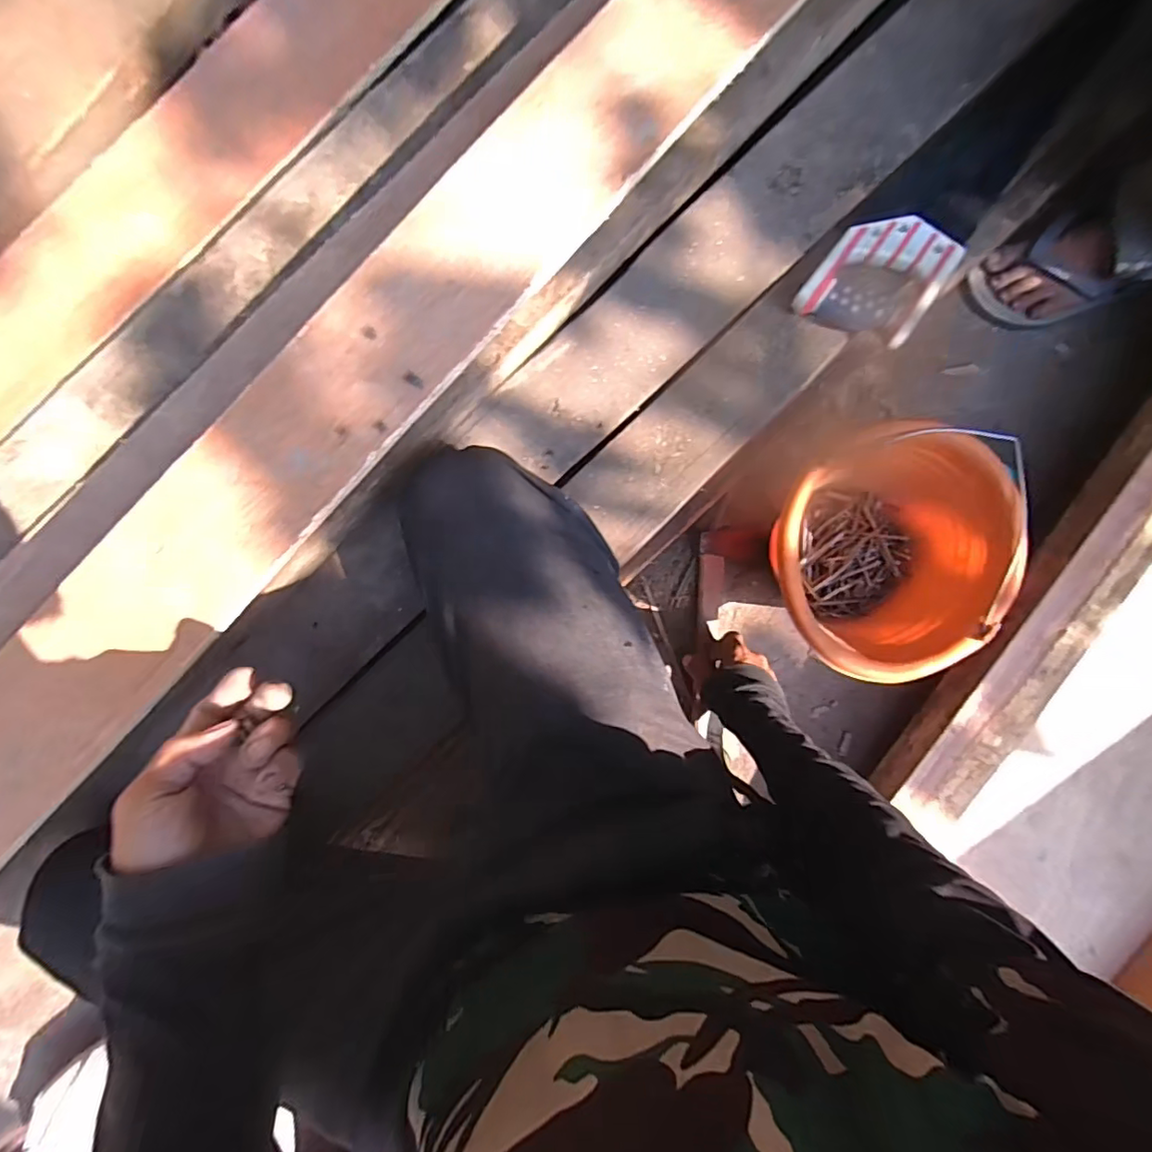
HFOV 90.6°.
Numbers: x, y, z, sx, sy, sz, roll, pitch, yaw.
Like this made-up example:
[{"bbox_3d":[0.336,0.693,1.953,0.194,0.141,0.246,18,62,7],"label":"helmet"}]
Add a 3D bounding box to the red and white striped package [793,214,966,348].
[{"bbox_3d":[0.317,-0.311,0.593,0.111,0.022,0.148,38,90,-1],"label":"red and white striped package"}]

